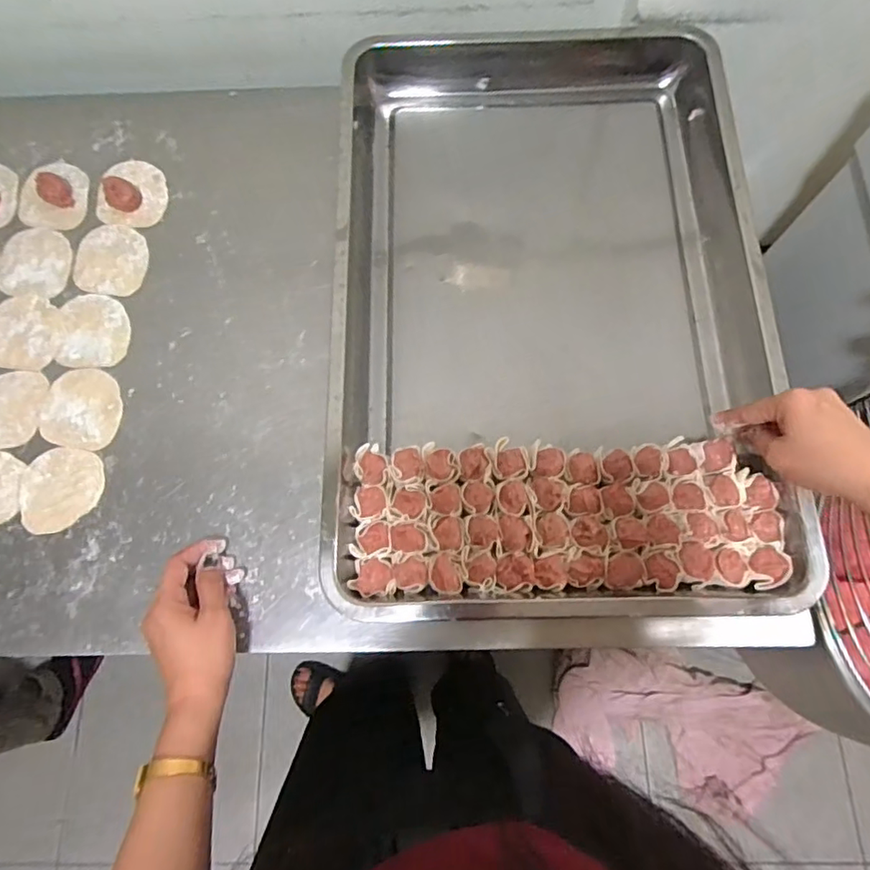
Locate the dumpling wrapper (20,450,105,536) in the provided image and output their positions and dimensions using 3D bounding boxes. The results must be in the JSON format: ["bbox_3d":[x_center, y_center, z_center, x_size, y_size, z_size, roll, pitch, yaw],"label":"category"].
[{"bbox_3d":[-0.344,0.051,0.510,0.071,0.005,0.077,3,73,3],"label":"dumpling wrapper"}]

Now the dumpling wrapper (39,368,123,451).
[{"bbox_3d":[-0.339,-0.025,0.532,0.076,0.005,0.077,4,73,3],"label":"dumpling wrapper"}]

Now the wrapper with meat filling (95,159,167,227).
[{"bbox_3d":[-0.329,-0.266,0.596,0.071,0.023,0.078,4,73,3],"label":"wrapper with meat filling"}]

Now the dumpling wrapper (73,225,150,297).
[{"bbox_3d":[-0.341,-0.186,0.584,0.077,0.005,0.086,2,73,3],"label":"dumpling wrapper"}]

